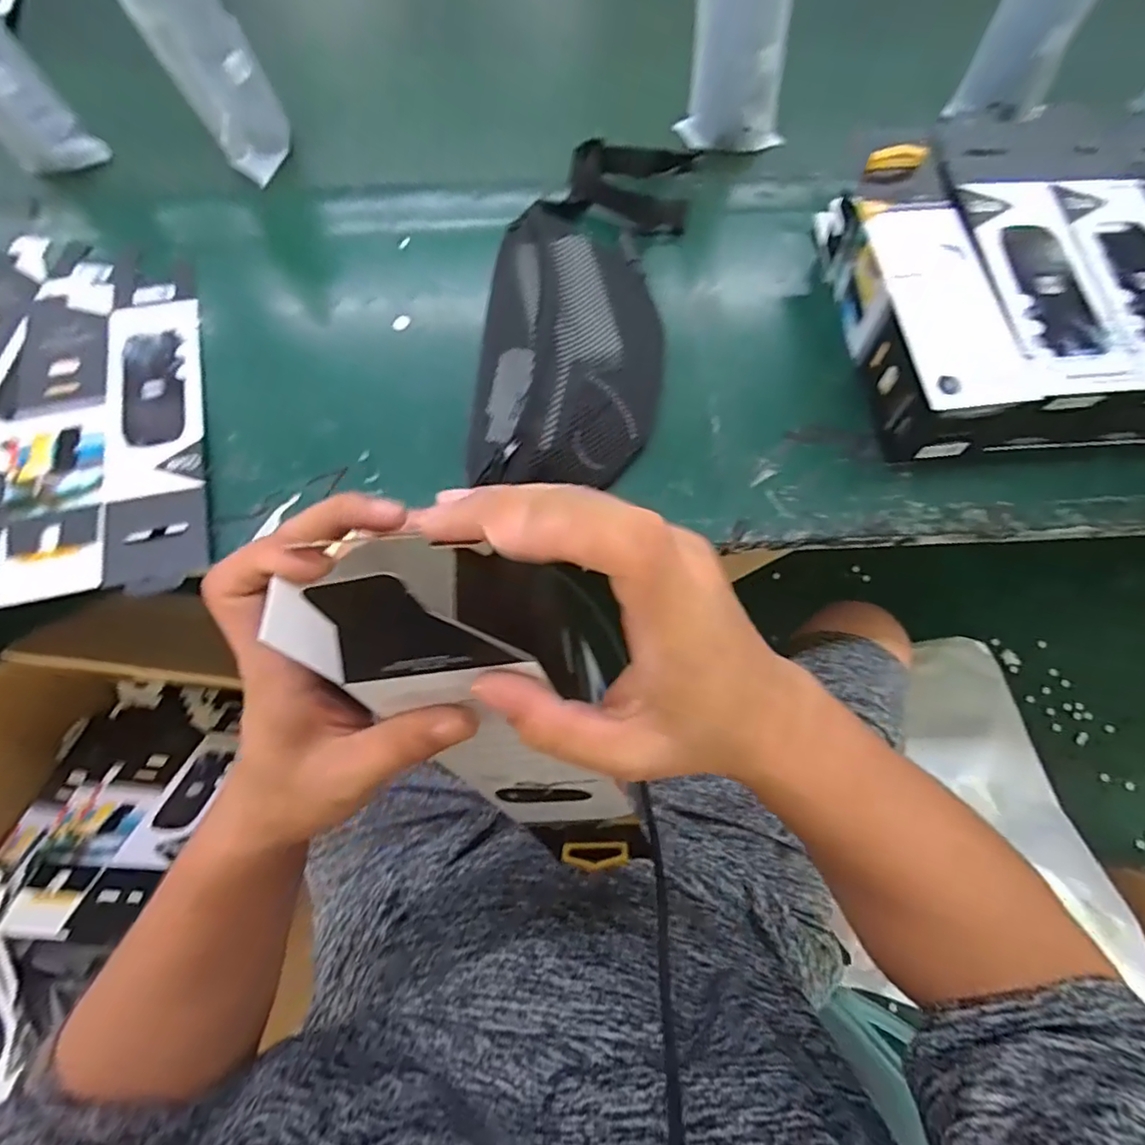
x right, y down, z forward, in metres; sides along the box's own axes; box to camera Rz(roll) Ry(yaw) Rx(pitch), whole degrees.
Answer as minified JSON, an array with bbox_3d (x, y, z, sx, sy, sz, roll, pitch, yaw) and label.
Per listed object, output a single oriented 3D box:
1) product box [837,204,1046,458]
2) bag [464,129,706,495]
[{"bbox_3d":[0.276,-0.198,0.467,0.081,0.080,0.215,-5,68,-3],"label":"product box"},{"bbox_3d":[0.011,-0.251,0.490,0.155,0.076,0.430,9,68,3],"label":"bag"}]

